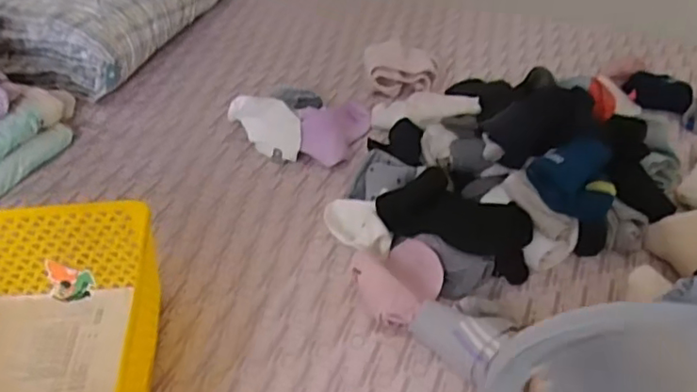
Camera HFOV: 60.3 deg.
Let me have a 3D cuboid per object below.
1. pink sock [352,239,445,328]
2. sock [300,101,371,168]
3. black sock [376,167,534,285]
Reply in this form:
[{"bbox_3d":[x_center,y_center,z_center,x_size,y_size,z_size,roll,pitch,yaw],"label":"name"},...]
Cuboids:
[{"bbox_3d":[0.051,0.082,0.621,0.085,0.031,0.108,23,47,25],"label":"pink sock"},{"bbox_3d":[-0.019,-0.098,0.814,0.068,0.056,0.124,17,44,19],"label":"sock"},{"bbox_3d":[0.120,0.027,0.663,0.167,0.060,0.087,14,43,16],"label":"black sock"}]

